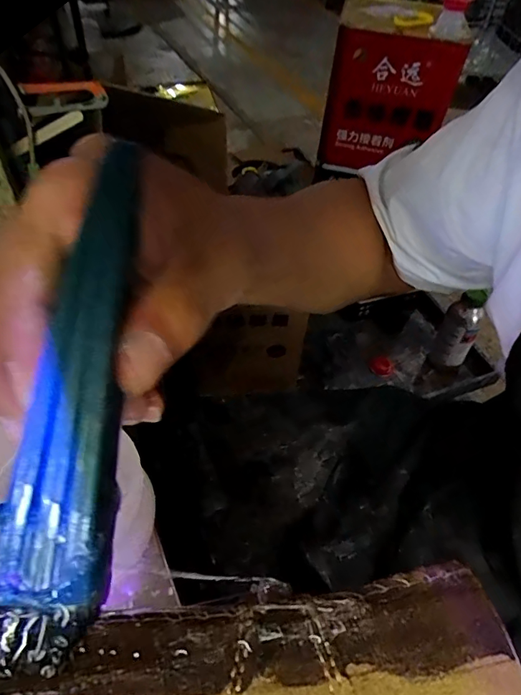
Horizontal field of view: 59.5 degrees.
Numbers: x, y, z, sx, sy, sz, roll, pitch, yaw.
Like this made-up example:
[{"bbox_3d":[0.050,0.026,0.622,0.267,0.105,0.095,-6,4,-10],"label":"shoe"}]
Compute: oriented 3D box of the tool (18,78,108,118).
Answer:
[{"bbox_3d":[-0.148,-0.193,0.350,0.059,0.025,0.018,-28,57,-26],"label":"tool"}]

